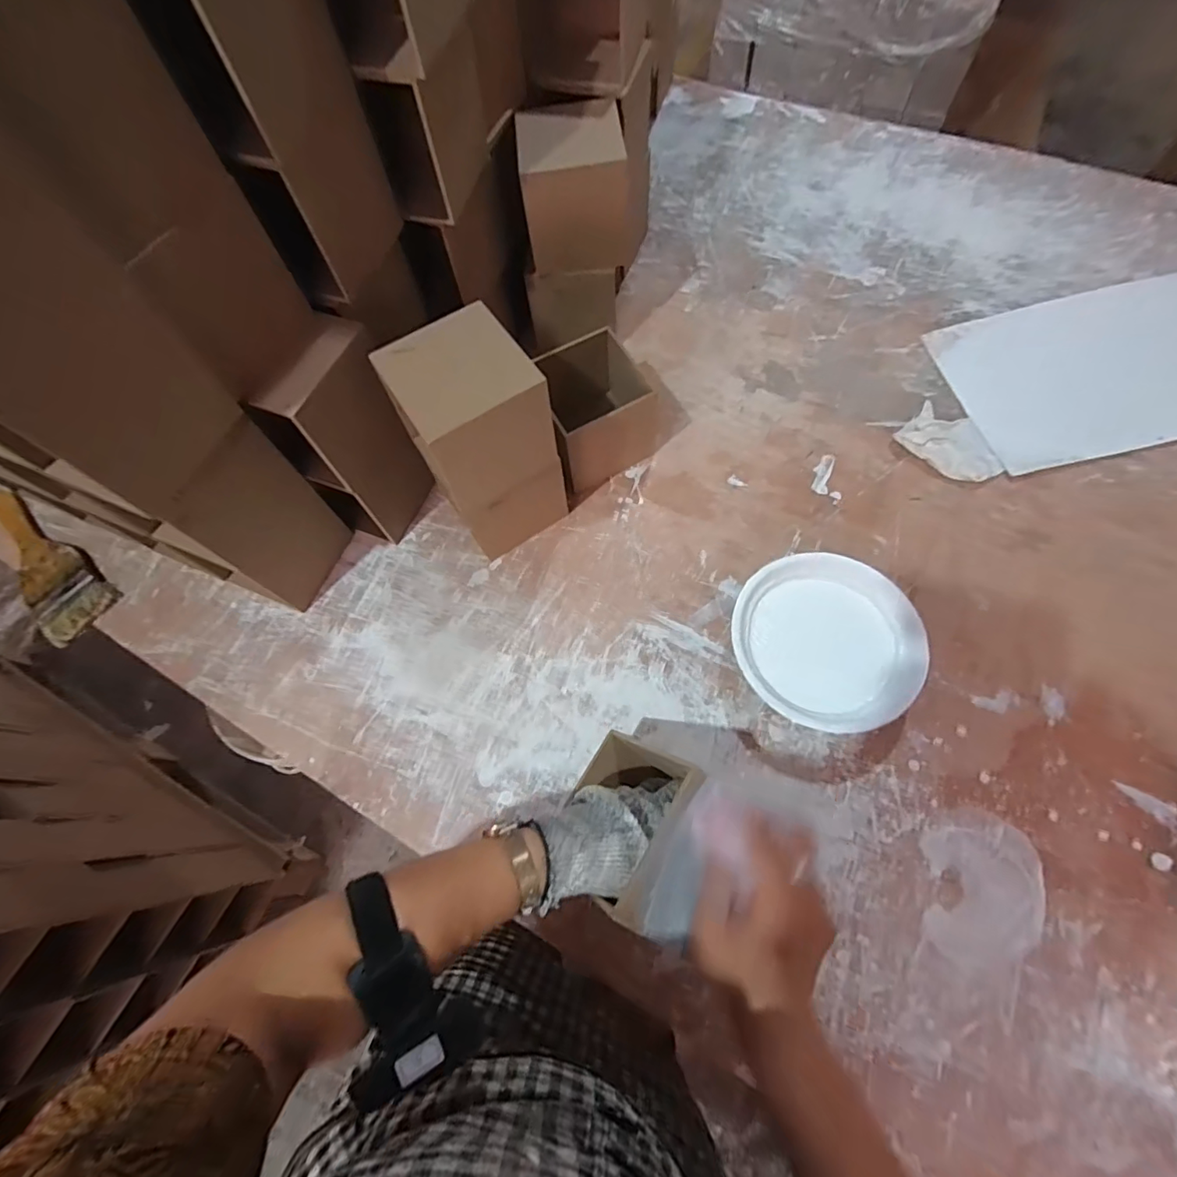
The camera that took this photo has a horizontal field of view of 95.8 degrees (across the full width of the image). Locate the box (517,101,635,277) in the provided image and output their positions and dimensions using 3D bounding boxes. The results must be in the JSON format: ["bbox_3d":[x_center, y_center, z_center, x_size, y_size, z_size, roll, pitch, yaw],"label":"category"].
[{"bbox_3d":[-0.017,-0.440,0.590,0.118,0.103,0.117,-4,67,1],"label":"box"}]

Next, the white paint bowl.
[{"bbox_3d":[0.228,0.056,0.526,0.169,0.054,0.165,-1,67,2],"label":"white paint bowl"}]

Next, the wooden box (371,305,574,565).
[{"bbox_3d":[-0.101,-0.140,0.532,0.110,0.229,0.101,-31,70,-10],"label":"wooden box"}]

